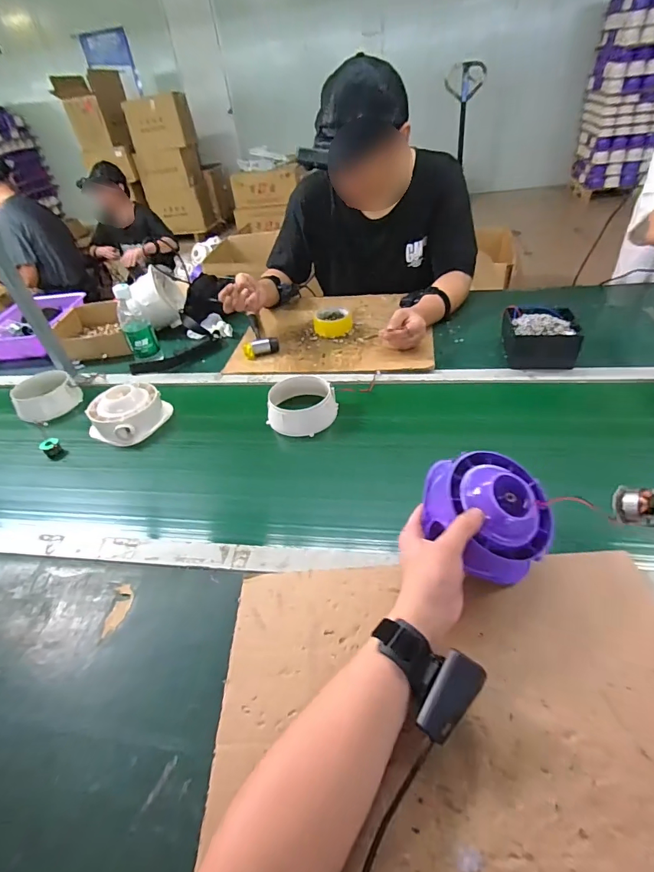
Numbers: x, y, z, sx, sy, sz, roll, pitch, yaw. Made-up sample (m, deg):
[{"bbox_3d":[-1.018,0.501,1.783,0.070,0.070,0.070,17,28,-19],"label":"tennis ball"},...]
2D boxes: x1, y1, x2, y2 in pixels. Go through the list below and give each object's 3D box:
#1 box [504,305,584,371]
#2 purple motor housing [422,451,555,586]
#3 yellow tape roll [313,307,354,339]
[{"bbox_3d":[0.418,-0.196,0.843,0.130,0.071,0.126,6,42,15],"label":"box"},{"bbox_3d":[0.182,0.086,0.479,0.135,0.079,0.137,14,54,-6],"label":"purple motor housing"},{"bbox_3d":[0.015,-0.282,1.048,0.095,0.040,0.103,-4,40,4],"label":"yellow tape roll"}]

